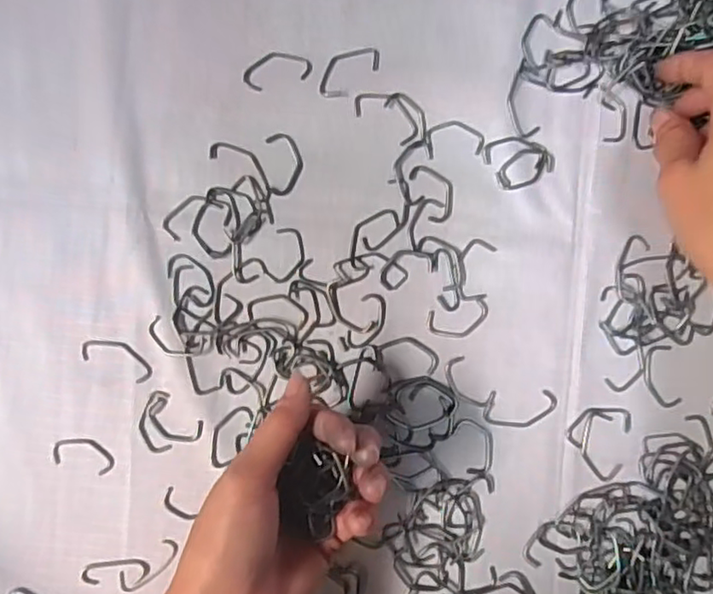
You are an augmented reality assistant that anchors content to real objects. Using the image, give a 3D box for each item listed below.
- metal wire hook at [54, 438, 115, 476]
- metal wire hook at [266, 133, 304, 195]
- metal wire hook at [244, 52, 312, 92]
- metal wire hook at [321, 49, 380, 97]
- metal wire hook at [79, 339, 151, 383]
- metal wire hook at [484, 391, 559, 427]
[{"bbox_3d":[-0.155,0.090,0.351,0.034,0.004,0.018,16,91,0],"label":"metal wire hook"},{"bbox_3d":[-0.040,-0.075,0.348,0.019,0.004,0.035,-4,91,0],"label":"metal wire hook"},{"bbox_3d":[-0.044,-0.129,0.347,0.038,0.004,0.019,-15,91,0],"label":"metal wire hook"},{"bbox_3d":[-0.003,-0.126,0.347,0.036,0.004,0.024,-12,91,0],"label":"metal wire hook"},{"bbox_3d":[-0.136,0.035,0.351,0.042,0.004,0.017,23,91,0],"label":"metal wire hook"},{"bbox_3d":[0.094,0.064,0.350,0.041,0.004,0.021,-1,91,0],"label":"metal wire hook"}]

